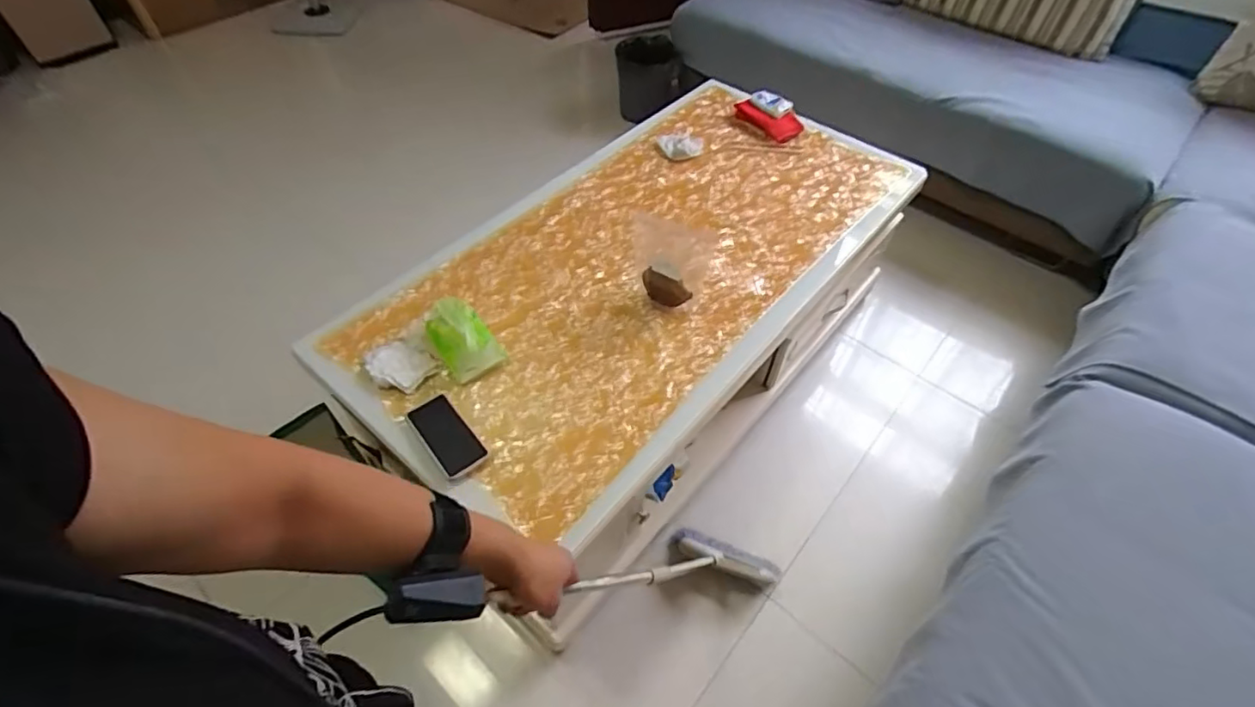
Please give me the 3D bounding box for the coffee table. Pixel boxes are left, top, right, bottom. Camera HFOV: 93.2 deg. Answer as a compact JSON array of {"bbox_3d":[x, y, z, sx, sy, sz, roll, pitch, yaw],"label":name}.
[{"bbox_3d":[0.028,-0.123,1.445,0.737,0.411,1.363,35,59,23],"label":"coffee table"}]

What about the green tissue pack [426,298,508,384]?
[{"bbox_3d":[-0.308,-0.028,1.121,0.103,0.061,0.157,-28,58,-22],"label":"green tissue pack"}]

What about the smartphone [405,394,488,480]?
[{"bbox_3d":[-0.312,0.140,1.018,0.077,0.014,0.164,-34,61,-23],"label":"smartphone"}]

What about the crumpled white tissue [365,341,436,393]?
[{"bbox_3d":[-0.423,0.018,1.099,0.123,0.020,0.087,22,57,15],"label":"crumpled white tissue"}]

